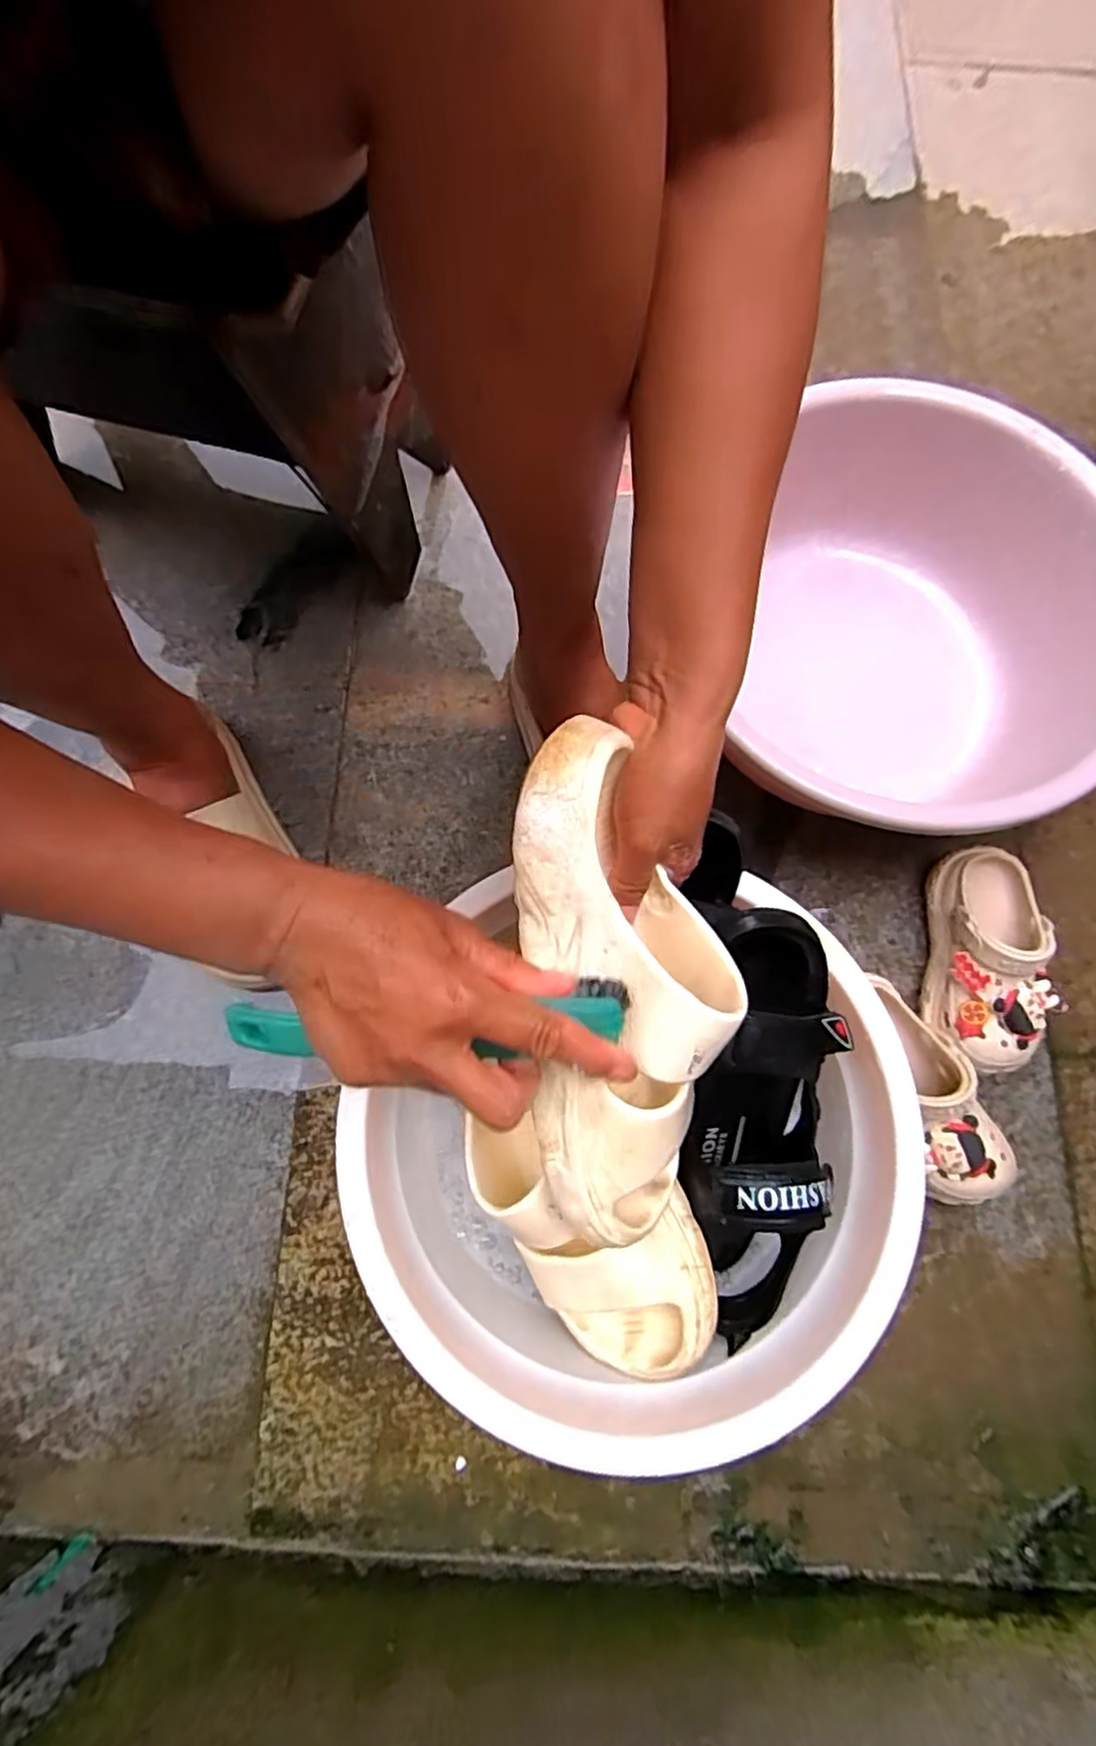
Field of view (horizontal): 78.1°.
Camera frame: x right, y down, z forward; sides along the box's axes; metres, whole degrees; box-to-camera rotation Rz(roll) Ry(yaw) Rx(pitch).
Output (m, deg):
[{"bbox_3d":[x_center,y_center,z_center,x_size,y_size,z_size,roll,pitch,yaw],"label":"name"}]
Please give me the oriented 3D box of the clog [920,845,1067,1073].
[{"bbox_3d":[0.348,0.062,0.531,0.074,0.074,0.175,11,75,2],"label":"clog"}]

